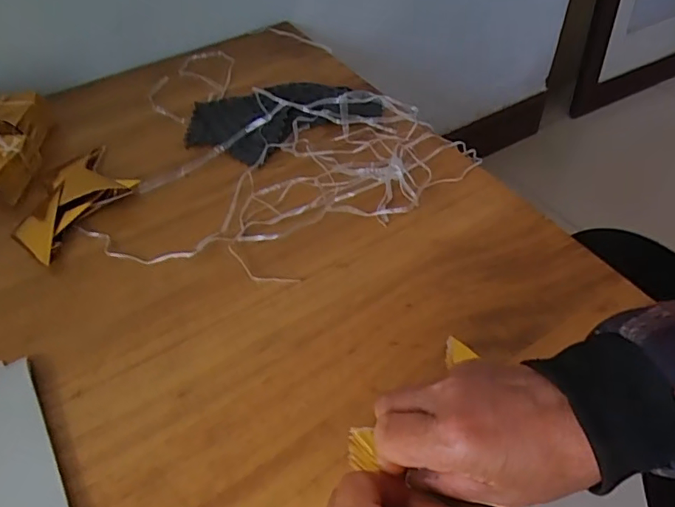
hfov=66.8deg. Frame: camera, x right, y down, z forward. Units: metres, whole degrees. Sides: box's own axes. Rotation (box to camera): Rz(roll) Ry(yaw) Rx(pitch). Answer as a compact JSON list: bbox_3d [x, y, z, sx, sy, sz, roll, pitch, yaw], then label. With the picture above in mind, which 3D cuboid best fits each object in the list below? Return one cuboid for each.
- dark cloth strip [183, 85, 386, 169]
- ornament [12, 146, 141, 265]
[{"bbox_3d":[-0.061,-0.155,0.564,0.210,0.032,0.109,-11,50,-5],"label":"dark cloth strip"},{"bbox_3d":[-0.261,-0.058,0.499,0.102,0.025,0.125,29,57,25],"label":"ornament"}]

